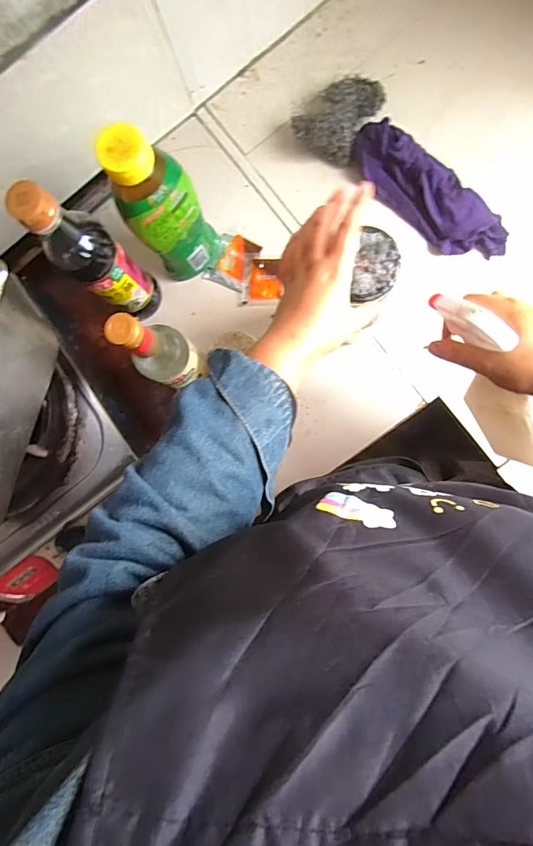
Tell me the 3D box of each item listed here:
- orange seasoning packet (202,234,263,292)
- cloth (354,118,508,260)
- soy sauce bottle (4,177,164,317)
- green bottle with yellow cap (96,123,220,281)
[{"bbox_3d":[-0.050,-0.242,0.637,0.068,0.007,0.077,25,90,8],"label":"orange seasoning packet"},{"bbox_3d":[0.222,-0.317,0.586,0.255,0.040,0.086,45,92,8],"label":"cloth"},{"bbox_3d":[-0.203,-0.193,0.528,0.056,0.262,0.074,41,92,8],"label":"soy sauce bottle"},{"bbox_3d":[-0.125,-0.265,0.538,0.078,0.230,0.077,-2,86,7],"label":"green bottle with yellow cap"}]

